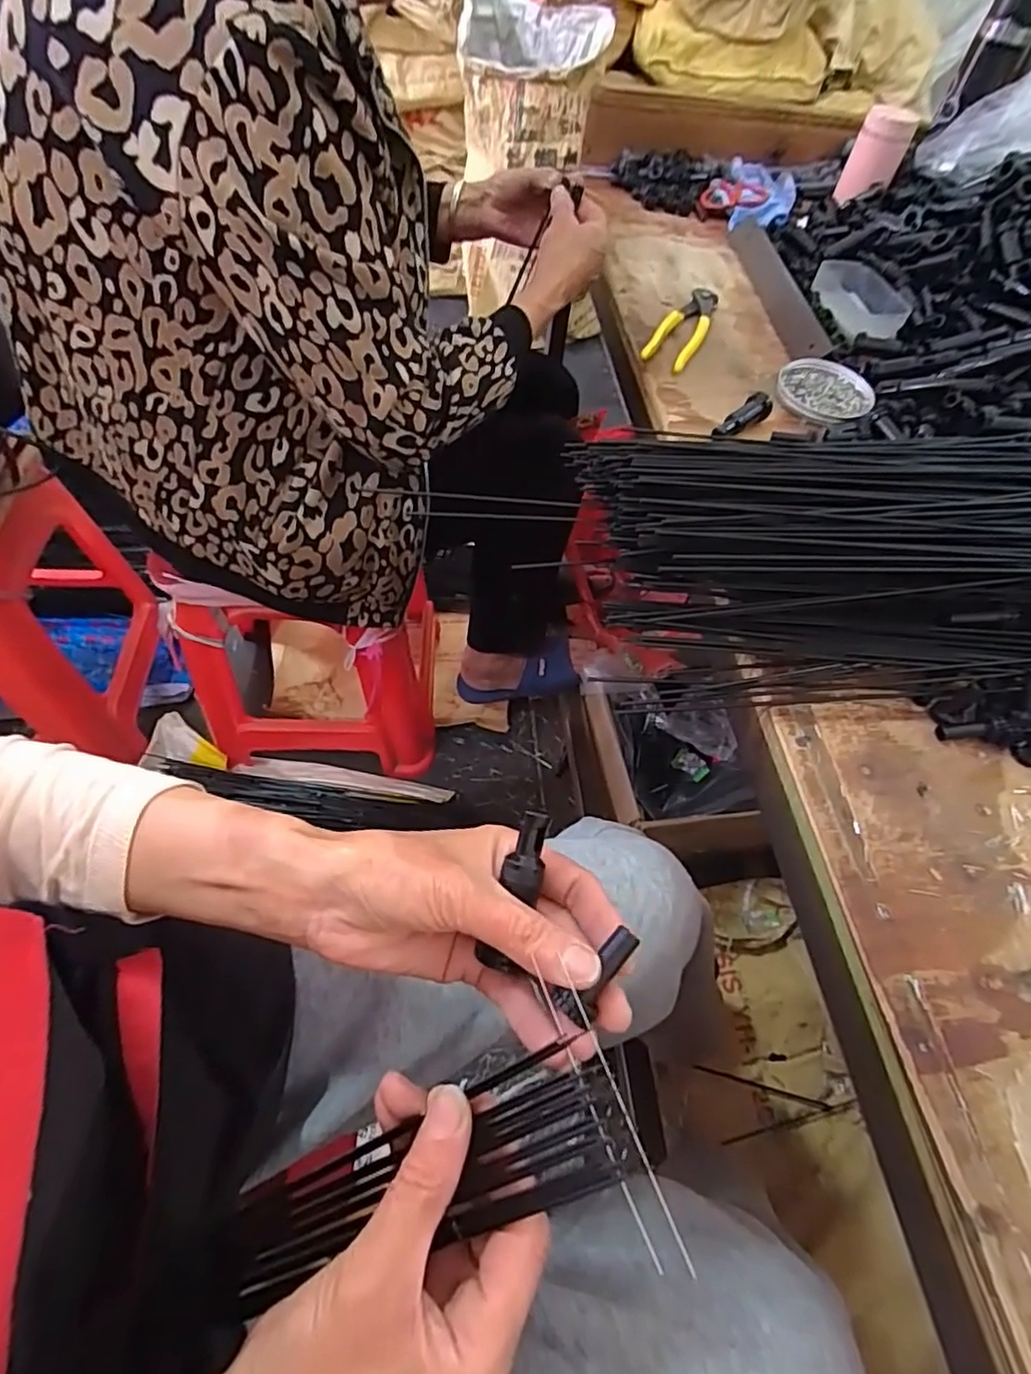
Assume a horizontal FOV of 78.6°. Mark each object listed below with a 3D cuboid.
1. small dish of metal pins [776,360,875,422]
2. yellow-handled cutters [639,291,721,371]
[{"bbox_3d":[0.304,-0.290,0.619,0.091,0.013,0.088,15,56,3],"label":"small dish of metal pins"},{"bbox_3d":[0.182,-0.385,0.674,0.044,0.014,0.169,26,57,10],"label":"yellow-handled cutters"}]

